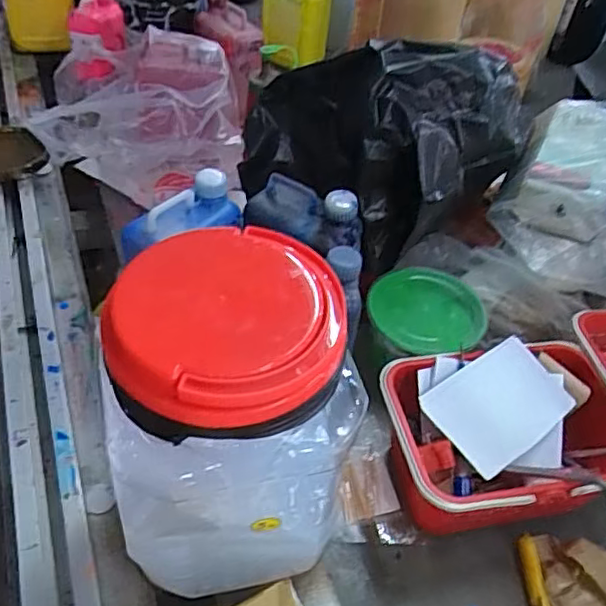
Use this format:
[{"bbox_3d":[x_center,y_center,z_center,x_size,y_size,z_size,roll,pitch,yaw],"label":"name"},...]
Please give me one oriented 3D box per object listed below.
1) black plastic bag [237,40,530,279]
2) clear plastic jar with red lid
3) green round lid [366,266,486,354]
[{"bbox_3d":[0.072,-0.153,0.610,0.274,0.180,0.136,9,45,3],"label":"black plastic bag"},{"bbox_3d":[-0.044,0.081,0.419,0.143,0.225,0.136,3,45,-3],"label":"clear plastic jar with red lid"},{"bbox_3d":[0.120,0.009,0.603,0.112,0.016,0.106,3,45,-3],"label":"green round lid"}]

